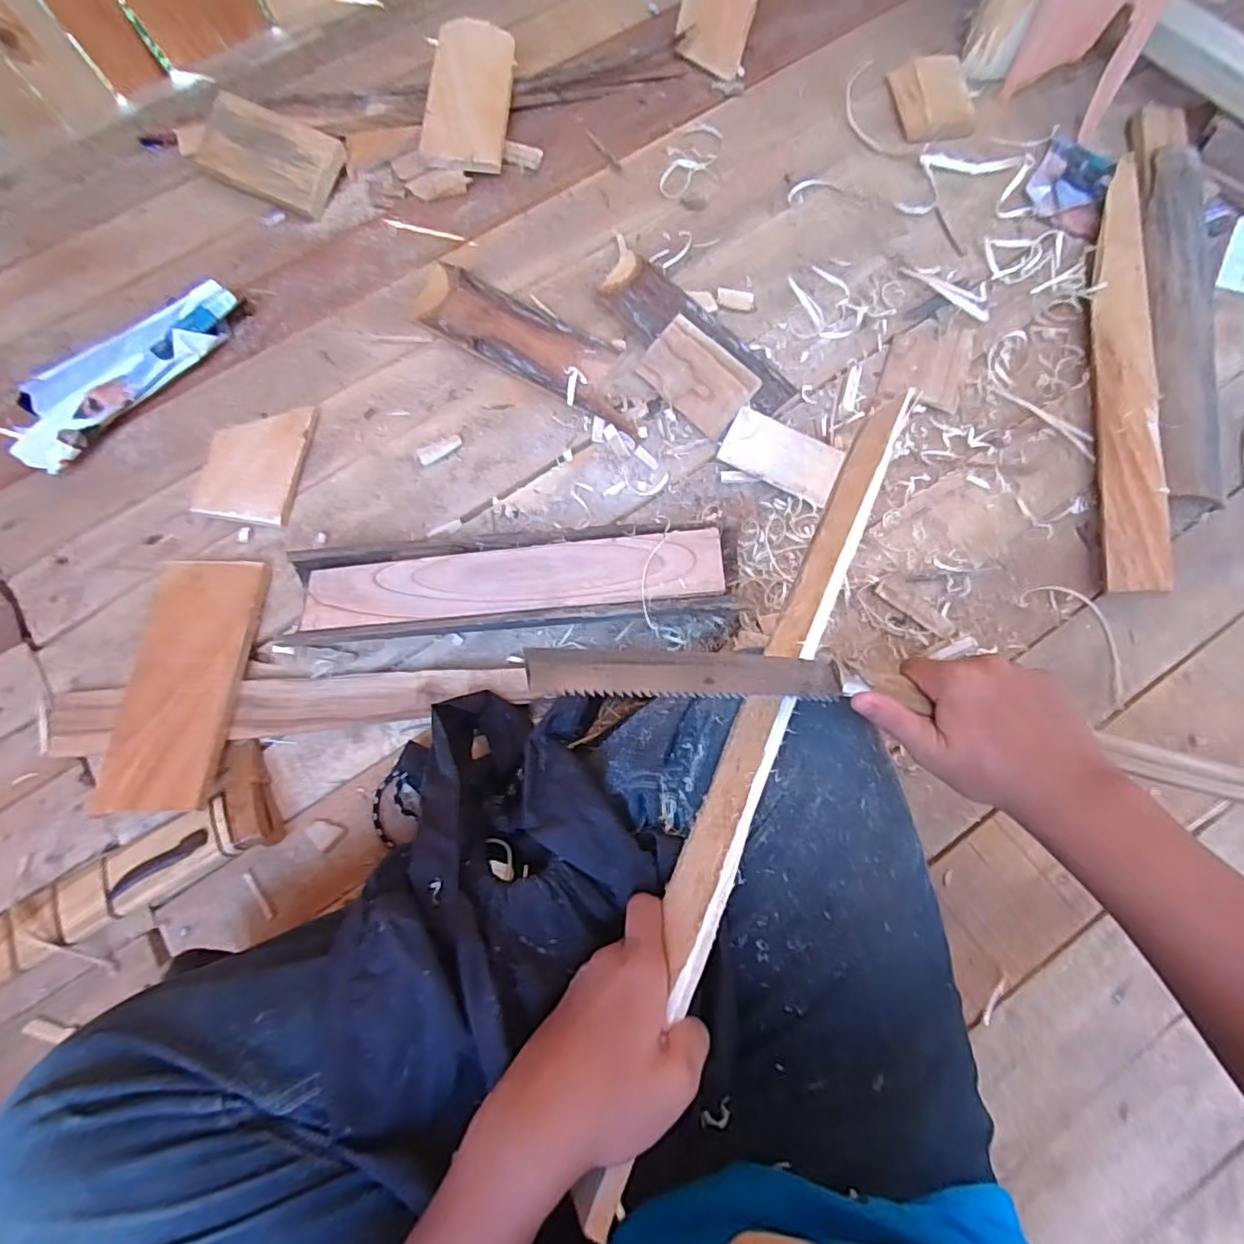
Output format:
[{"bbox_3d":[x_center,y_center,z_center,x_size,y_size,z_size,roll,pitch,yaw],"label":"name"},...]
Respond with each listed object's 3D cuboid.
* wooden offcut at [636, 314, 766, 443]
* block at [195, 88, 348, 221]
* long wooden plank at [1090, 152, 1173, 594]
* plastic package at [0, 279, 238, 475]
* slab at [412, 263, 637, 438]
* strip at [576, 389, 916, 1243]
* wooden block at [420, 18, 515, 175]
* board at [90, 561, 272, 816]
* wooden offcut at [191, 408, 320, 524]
[{"bbox_3d":[0.080,-0.258,0.639,0.122,0.009,0.075,47,113,14],"label":"wooden offcut"},{"bbox_3d":[-0.424,-0.559,0.726,0.156,0.018,0.100,22,92,-6],"label":"block"},{"bbox_3d":[0.523,-0.273,0.633,0.053,0.046,0.522,9,75,4],"label":"long wooden plank"},{"bbox_3d":[-0.528,-0.270,0.648,0.085,0.054,0.260,36,78,11],"label":"plastic package"},{"bbox_3d":[-0.101,-0.309,0.671,0.303,0.023,0.084,30,77,9],"label":"slab"},{"bbox_3d":[0.087,0.067,0.376,0.029,0.037,0.512,24,73,8],"label":"strip"},{"bbox_3d":[-0.185,-0.647,0.739,0.095,0.017,0.207,4,79,-4],"label":"wooden block"},{"bbox_3d":[-0.403,0.050,0.557,0.096,0.022,0.236,5,67,-10],"label":"board"},{"bbox_3d":[-0.383,-0.166,0.634,0.094,0.019,0.132,7,75,3],"label":"wooden offcut"}]

